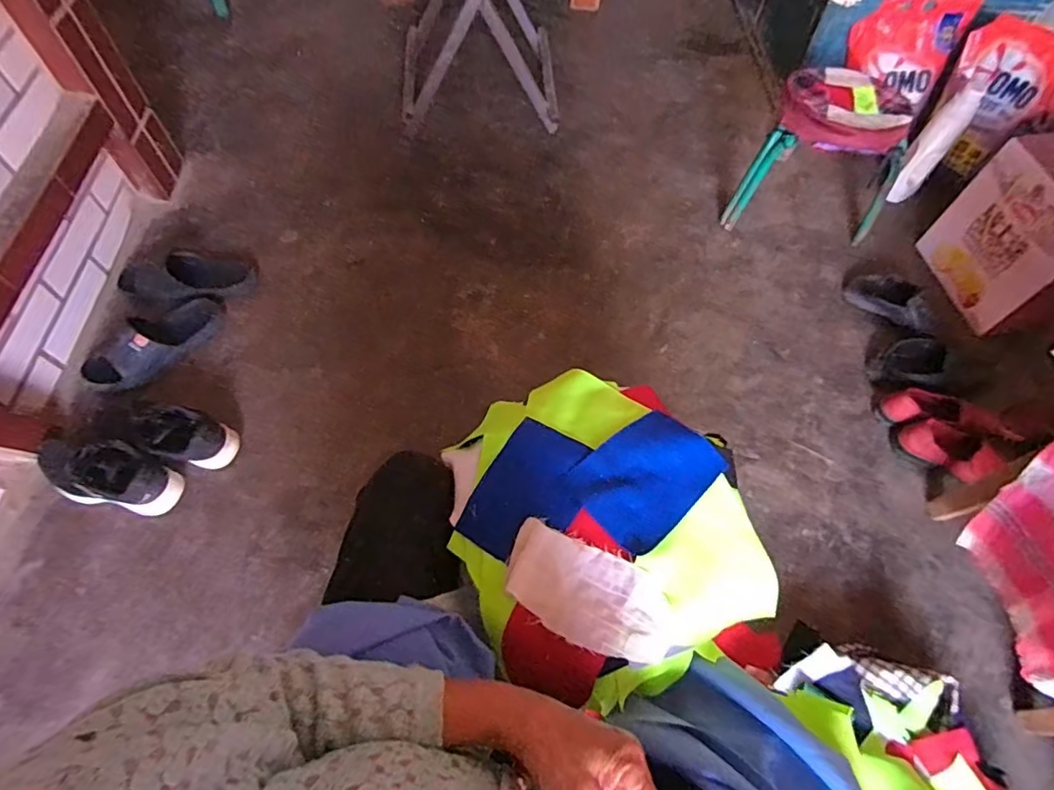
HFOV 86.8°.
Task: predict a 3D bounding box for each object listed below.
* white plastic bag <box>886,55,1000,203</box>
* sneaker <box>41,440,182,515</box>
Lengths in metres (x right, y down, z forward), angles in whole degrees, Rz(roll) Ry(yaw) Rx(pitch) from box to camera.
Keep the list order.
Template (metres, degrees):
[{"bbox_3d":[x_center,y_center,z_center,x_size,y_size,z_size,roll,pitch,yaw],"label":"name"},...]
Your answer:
[{"bbox_3d":[1.003,-0.634,1.349,0.076,0.336,0.070,31,31,12],"label":"white plastic bag"},{"bbox_3d":[-0.744,0.143,0.988,0.255,0.085,0.103,10,61,2],"label":"sneaker"}]

